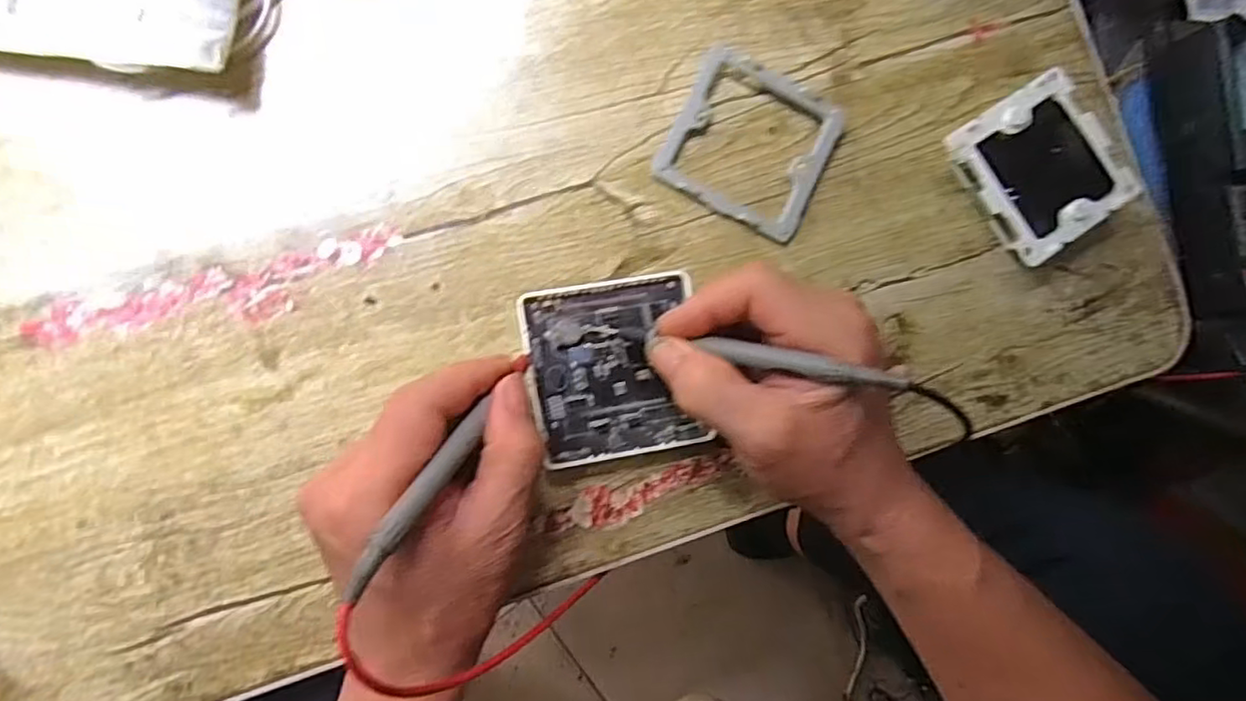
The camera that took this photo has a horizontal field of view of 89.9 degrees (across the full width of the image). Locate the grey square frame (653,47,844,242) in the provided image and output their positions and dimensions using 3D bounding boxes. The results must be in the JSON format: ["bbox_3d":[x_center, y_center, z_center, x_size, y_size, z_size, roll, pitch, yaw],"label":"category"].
[{"bbox_3d":[0.070,-0.112,0.339,0.087,0.009,0.084,26,82,-3],"label":"grey square frame"}]

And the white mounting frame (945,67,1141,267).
[{"bbox_3d":[0.227,-0.099,0.343,0.080,0.021,0.082,-33,90,-8],"label":"white mounting frame"}]

